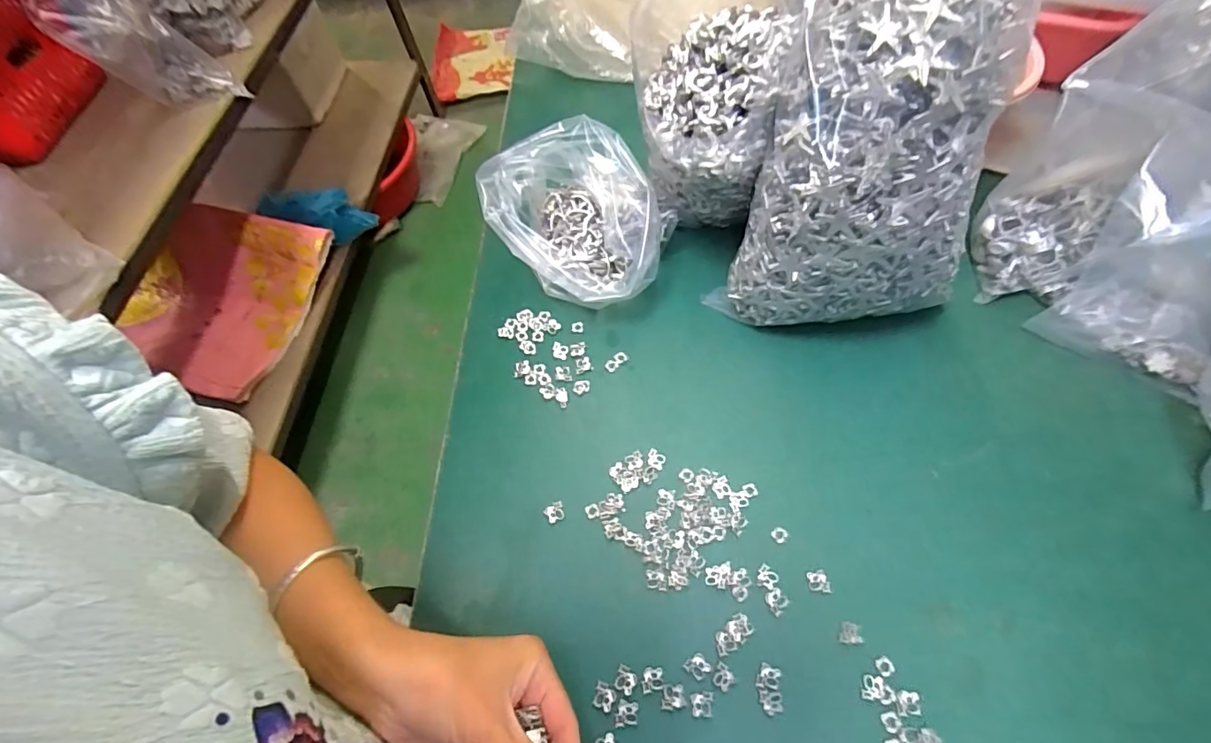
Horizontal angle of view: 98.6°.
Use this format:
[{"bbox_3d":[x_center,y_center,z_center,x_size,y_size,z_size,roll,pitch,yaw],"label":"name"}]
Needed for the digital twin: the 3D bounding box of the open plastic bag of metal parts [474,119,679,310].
[{"bbox_3d":[-0.023,-0.129,0.448,0.153,0.107,0.120,22,64,15],"label":"open plastic bag of metal parts"}]

